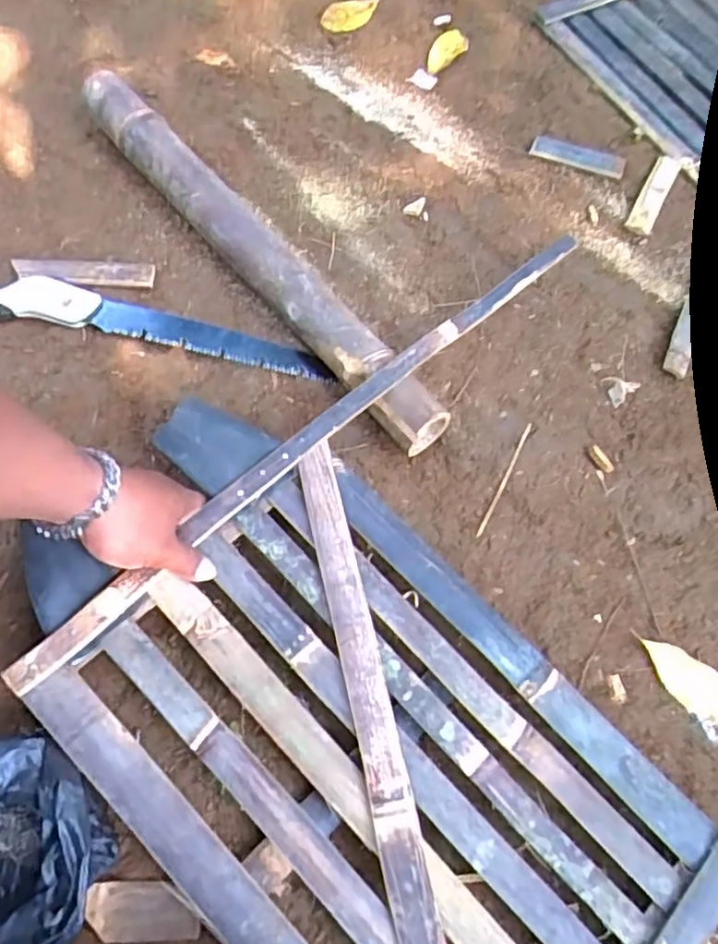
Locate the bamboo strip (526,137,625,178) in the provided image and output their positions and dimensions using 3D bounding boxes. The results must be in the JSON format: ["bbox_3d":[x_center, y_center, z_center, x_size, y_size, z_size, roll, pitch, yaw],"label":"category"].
[{"bbox_3d":[0.268,-0.386,0.827,0.112,0.007,0.040,21,65,6],"label":"bamboo strip"}]

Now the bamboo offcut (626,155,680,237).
[{"bbox_3d":[0.348,-0.327,0.797,0.030,0.013,0.128,27,66,9],"label":"bamboo offcut"}]

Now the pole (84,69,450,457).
[{"bbox_3d":[-0.111,-0.238,0.702,0.079,0.060,0.565,-37,72,-19],"label":"pole"}]

